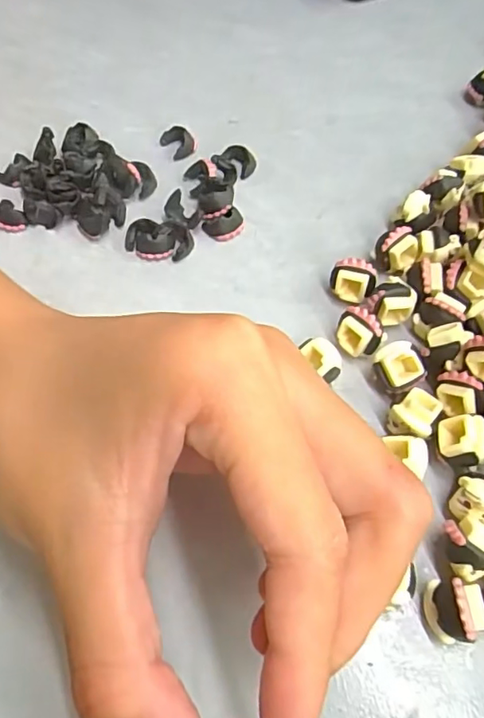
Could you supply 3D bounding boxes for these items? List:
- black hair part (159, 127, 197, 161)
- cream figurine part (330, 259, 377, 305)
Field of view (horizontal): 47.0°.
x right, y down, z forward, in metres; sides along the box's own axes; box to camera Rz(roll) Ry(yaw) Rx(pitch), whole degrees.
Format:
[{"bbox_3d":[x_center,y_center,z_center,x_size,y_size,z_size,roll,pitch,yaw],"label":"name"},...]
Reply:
[{"bbox_3d":[-0.028,-0.097,0.249,0.012,0.008,0.015,-30,63,-14],"label":"black hair part"},{"bbox_3d":[0.040,-0.028,0.203,0.015,0.016,0.011,26,64,16],"label":"cream figurine part"}]

